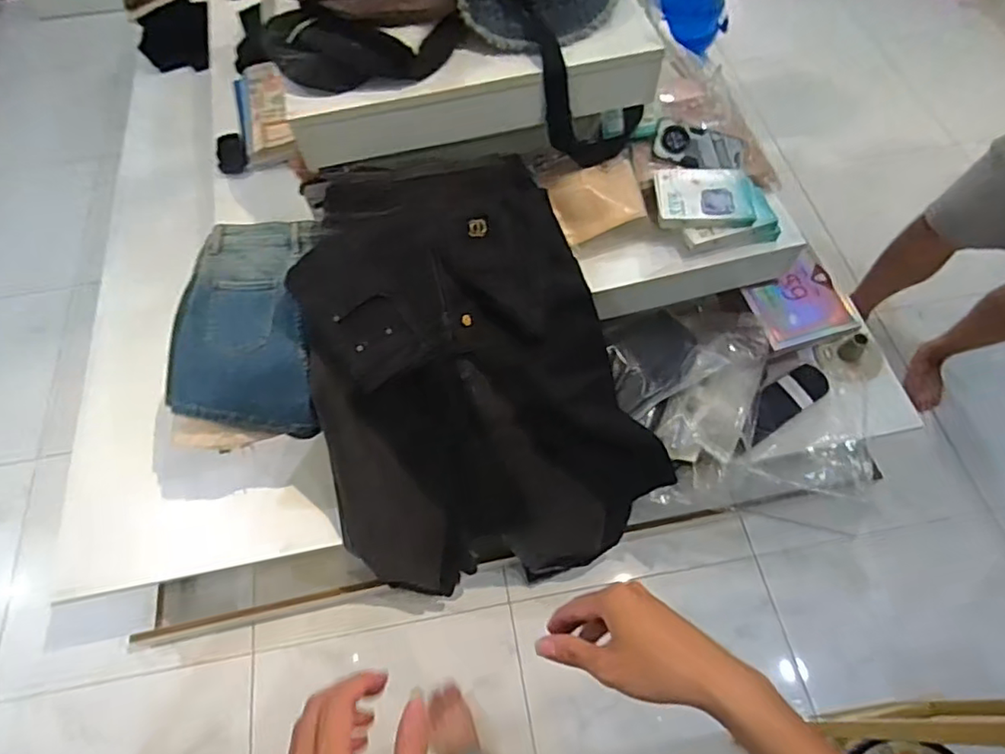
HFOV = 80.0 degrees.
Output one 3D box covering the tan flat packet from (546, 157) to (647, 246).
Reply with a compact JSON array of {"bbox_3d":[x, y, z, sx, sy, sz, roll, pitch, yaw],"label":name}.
[{"bbox_3d":[0.180,-0.328,1.115,0.164,0.028,0.134,-19,71,4],"label":"tan flat packet"}]

